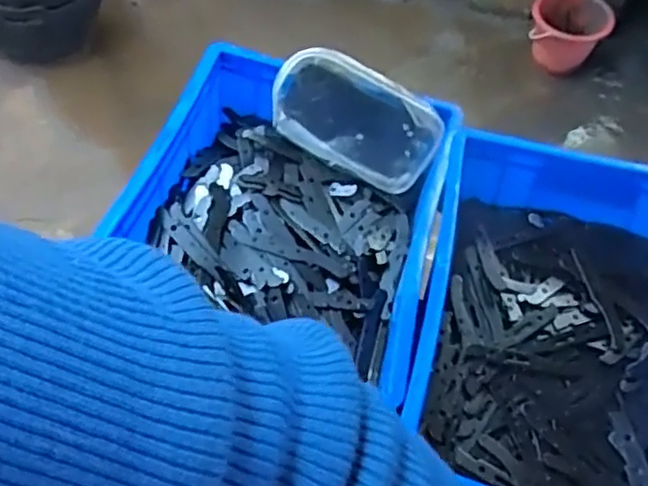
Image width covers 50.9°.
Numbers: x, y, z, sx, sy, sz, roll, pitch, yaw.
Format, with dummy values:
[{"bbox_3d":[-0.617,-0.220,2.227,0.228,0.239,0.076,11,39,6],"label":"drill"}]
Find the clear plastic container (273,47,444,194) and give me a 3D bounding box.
[{"bbox_3d":[0.036,-0.147,0.791,0.188,0.114,0.060,27,27,-7],"label":"clear plastic container"}]

